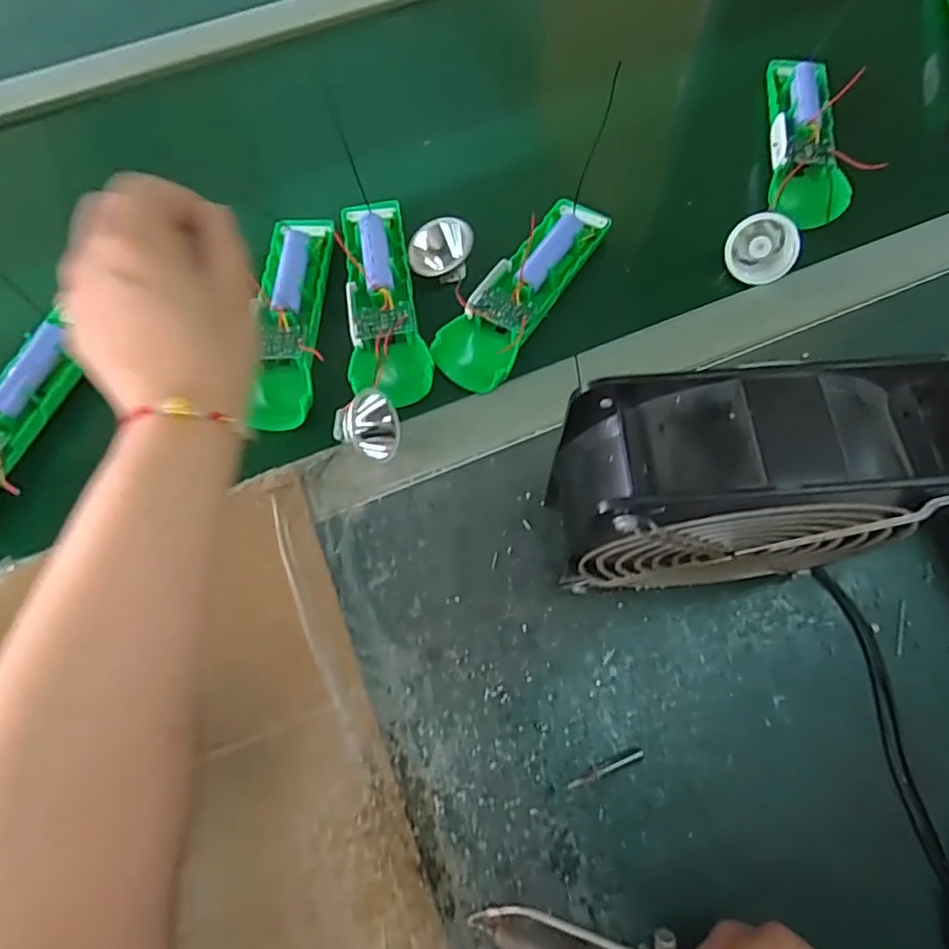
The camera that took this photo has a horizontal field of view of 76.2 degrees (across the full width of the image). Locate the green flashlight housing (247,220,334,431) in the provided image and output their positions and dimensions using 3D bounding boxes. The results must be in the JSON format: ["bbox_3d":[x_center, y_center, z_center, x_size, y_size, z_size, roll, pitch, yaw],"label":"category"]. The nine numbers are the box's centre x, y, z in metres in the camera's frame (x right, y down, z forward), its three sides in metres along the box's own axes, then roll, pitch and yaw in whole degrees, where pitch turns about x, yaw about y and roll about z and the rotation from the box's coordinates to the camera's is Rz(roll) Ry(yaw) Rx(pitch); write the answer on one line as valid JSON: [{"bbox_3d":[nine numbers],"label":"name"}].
[{"bbox_3d":[-0.122,-0.105,0.401,0.039,0.030,0.158,-1,68,1],"label":"green flashlight housing"}]

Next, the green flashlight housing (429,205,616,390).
[{"bbox_3d":[0.037,-0.125,0.406,0.053,0.022,0.158,36,80,13],"label":"green flashlight housing"}]

